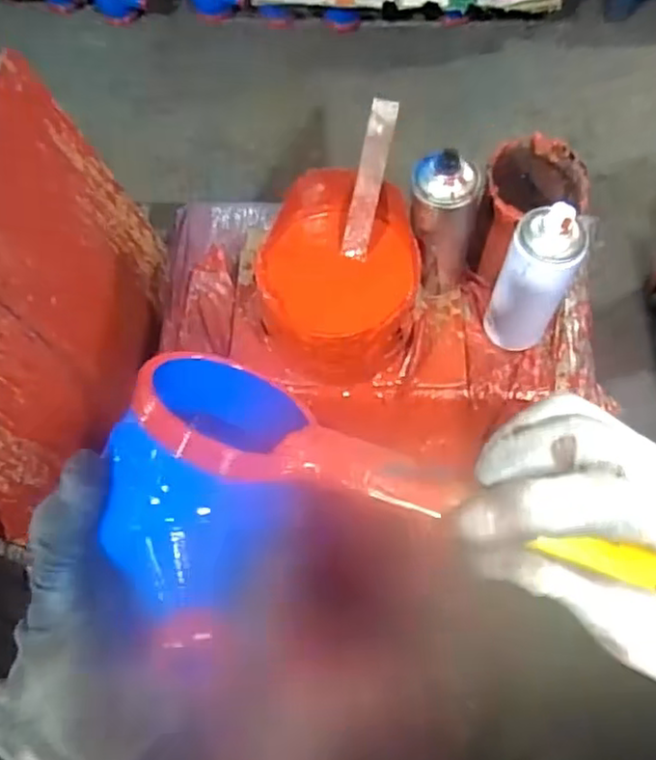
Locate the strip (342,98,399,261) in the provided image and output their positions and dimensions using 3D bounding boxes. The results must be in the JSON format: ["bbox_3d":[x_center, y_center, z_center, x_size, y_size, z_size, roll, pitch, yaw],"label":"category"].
[{"bbox_3d":[0.040,-0.192,0.646,0.025,0.007,0.148,15,108,10],"label":"strip"}]

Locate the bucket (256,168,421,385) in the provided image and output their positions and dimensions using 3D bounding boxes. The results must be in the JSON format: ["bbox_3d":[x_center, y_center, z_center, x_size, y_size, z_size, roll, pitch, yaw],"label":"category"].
[{"bbox_3d":[0.009,-0.098,0.678,0.157,0.116,0.178,-1,62,0],"label":"bucket"}]

